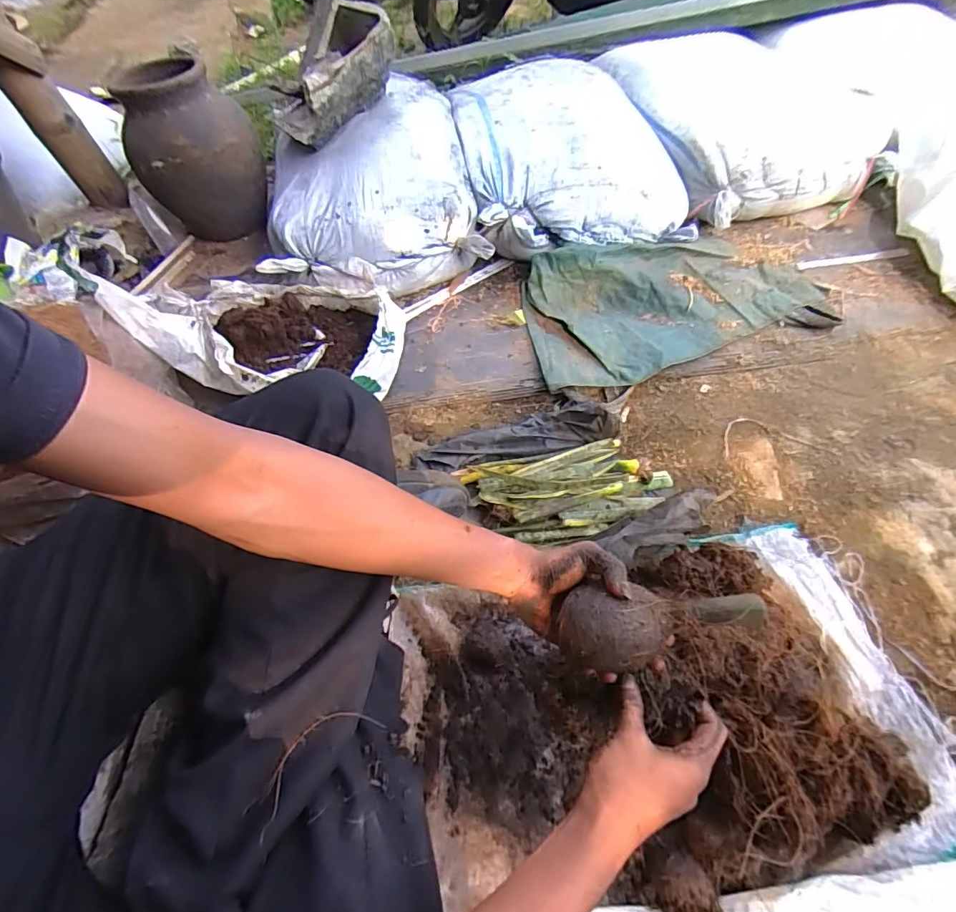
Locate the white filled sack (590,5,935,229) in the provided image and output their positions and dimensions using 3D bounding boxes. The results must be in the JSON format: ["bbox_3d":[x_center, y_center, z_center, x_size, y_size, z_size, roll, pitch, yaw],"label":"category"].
[{"bbox_3d":[0.659,-0.769,1.078,0.617,0.193,0.550,-10,57,0],"label":"white filled sack"}]

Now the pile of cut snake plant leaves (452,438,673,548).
[{"bbox_3d":[0.122,0.042,0.639,0.280,0.039,0.143,-11,54,-3],"label":"pile of cut snake plant leaves"}]

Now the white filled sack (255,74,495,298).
[{"bbox_3d":[-0.222,-0.517,0.970,0.423,0.244,0.401,-15,57,-3],"label":"white filled sack"}]

